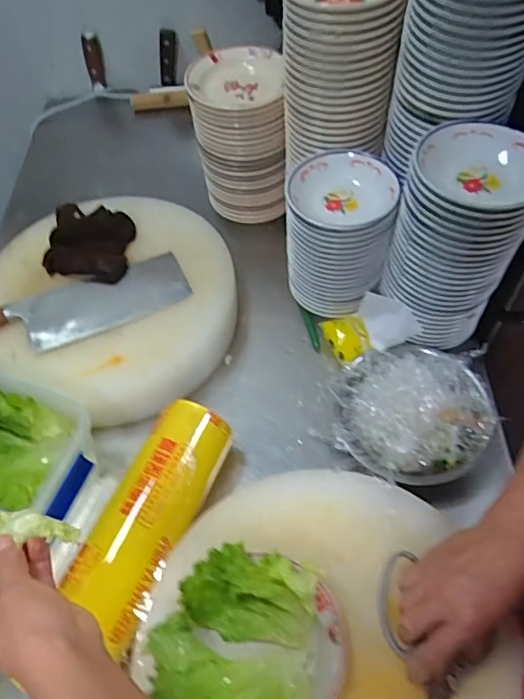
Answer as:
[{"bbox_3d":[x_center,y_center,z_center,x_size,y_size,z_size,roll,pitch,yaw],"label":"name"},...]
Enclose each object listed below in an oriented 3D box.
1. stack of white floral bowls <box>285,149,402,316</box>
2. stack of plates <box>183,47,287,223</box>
[{"bbox_3d":[0.104,-0.151,0.704,0.133,0.176,0.130,3,57,7],"label":"stack of white floral bowls"},{"bbox_3d":[-0.032,-0.327,0.820,0.137,0.220,0.144,-5,56,1],"label":"stack of plates"}]

